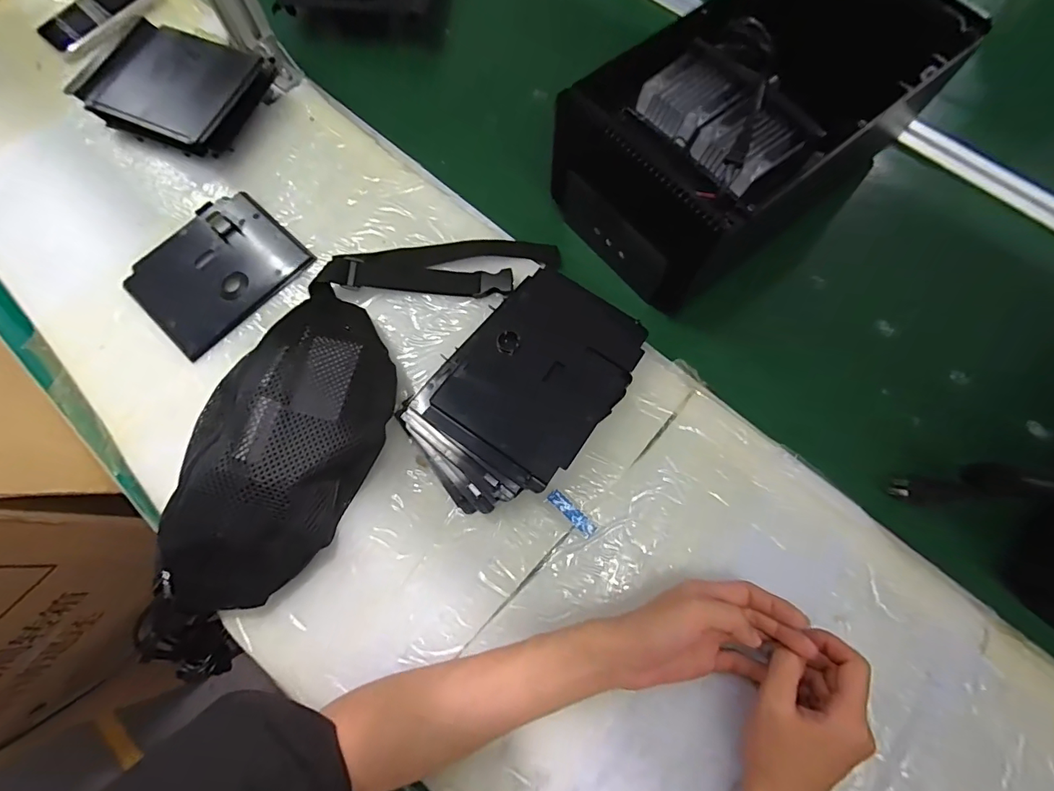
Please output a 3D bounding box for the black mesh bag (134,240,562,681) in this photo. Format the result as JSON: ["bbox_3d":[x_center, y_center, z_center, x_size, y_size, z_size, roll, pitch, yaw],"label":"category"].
[{"bbox_3d":[-0.167,-0.027,0.399,0.177,0.091,0.457,34,77,11],"label":"black mesh bag"}]

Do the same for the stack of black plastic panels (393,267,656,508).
[{"bbox_3d":[0.000,-0.005,0.411,0.136,0.049,0.211,40,78,12],"label":"stack of black plastic panels"}]

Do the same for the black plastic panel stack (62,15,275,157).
[{"bbox_3d":[-0.396,-0.350,0.526,0.192,0.044,0.135,22,75,7],"label":"black plastic panel stack"}]

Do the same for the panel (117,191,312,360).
[{"bbox_3d":[-0.323,-0.132,0.477,0.133,0.011,0.155,42,78,12],"label":"panel"}]

